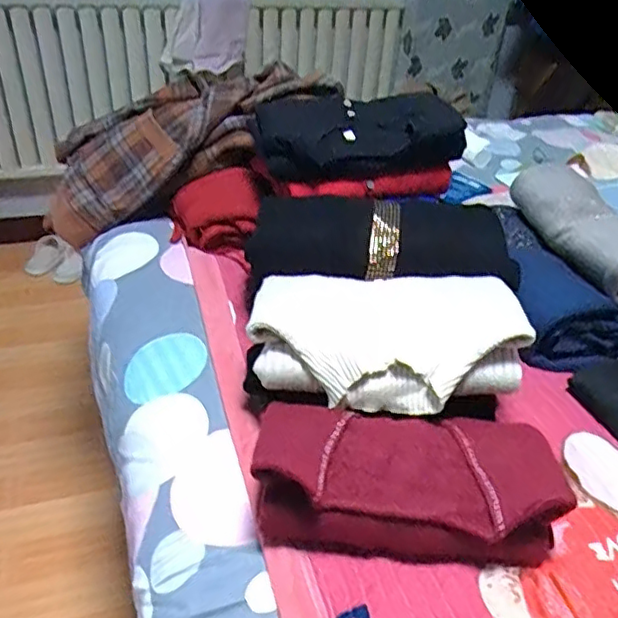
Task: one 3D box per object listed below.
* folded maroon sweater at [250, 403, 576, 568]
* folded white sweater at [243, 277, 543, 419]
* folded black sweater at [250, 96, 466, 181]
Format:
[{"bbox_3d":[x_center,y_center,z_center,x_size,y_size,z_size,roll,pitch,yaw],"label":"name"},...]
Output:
[{"bbox_3d":[0.083,0.146,0.542,0.253,0.079,0.113,6,36,2],"label":"folded maroon sweater"},{"bbox_3d":[0.075,0.021,0.619,0.259,0.073,0.156,8,37,3],"label":"folded white sweater"},{"bbox_3d":[0.061,-0.245,0.853,0.270,0.075,0.135,-7,39,-15],"label":"folded black sweater"}]

